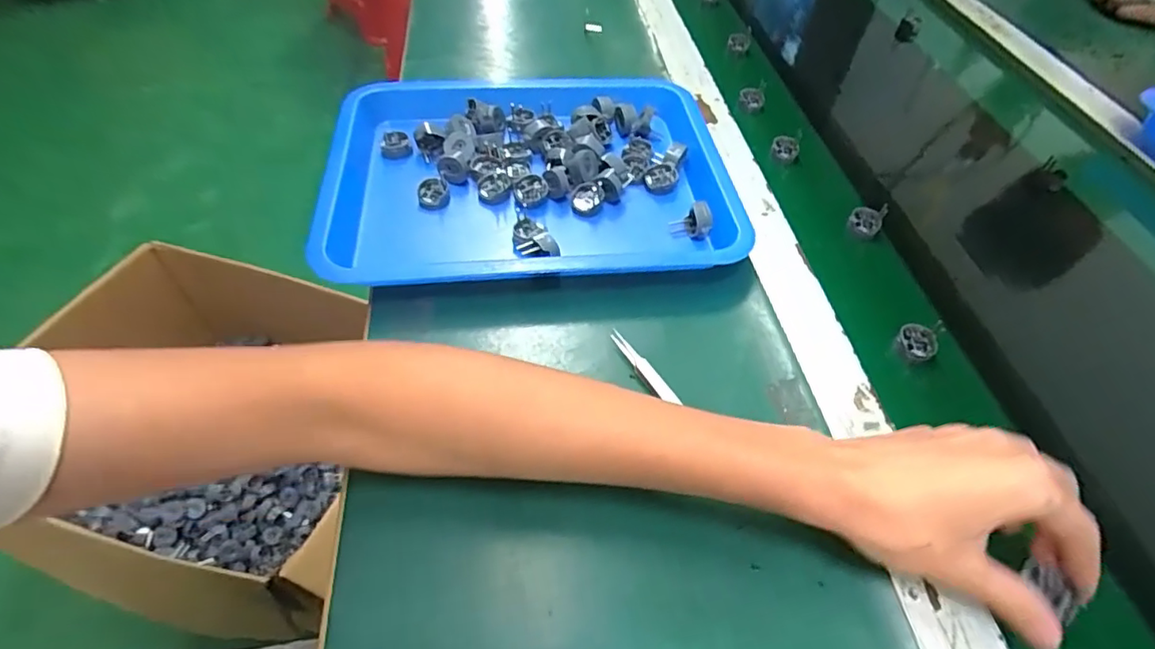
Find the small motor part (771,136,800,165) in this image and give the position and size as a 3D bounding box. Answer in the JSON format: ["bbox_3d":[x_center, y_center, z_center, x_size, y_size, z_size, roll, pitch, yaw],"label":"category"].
[{"bbox_3d":[0.207,-0.175,0.570,0.026,0.024,0.009,28,55,19],"label":"small motor part"}]

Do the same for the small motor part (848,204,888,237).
[{"bbox_3d":[0.256,-0.093,0.504,0.026,0.032,0.018,30,56,20],"label":"small motor part"}]

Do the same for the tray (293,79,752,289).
[{"bbox_3d":[-0.040,-0.132,0.496,0.347,0.038,0.266,-4,51,-6],"label":"tray"}]

